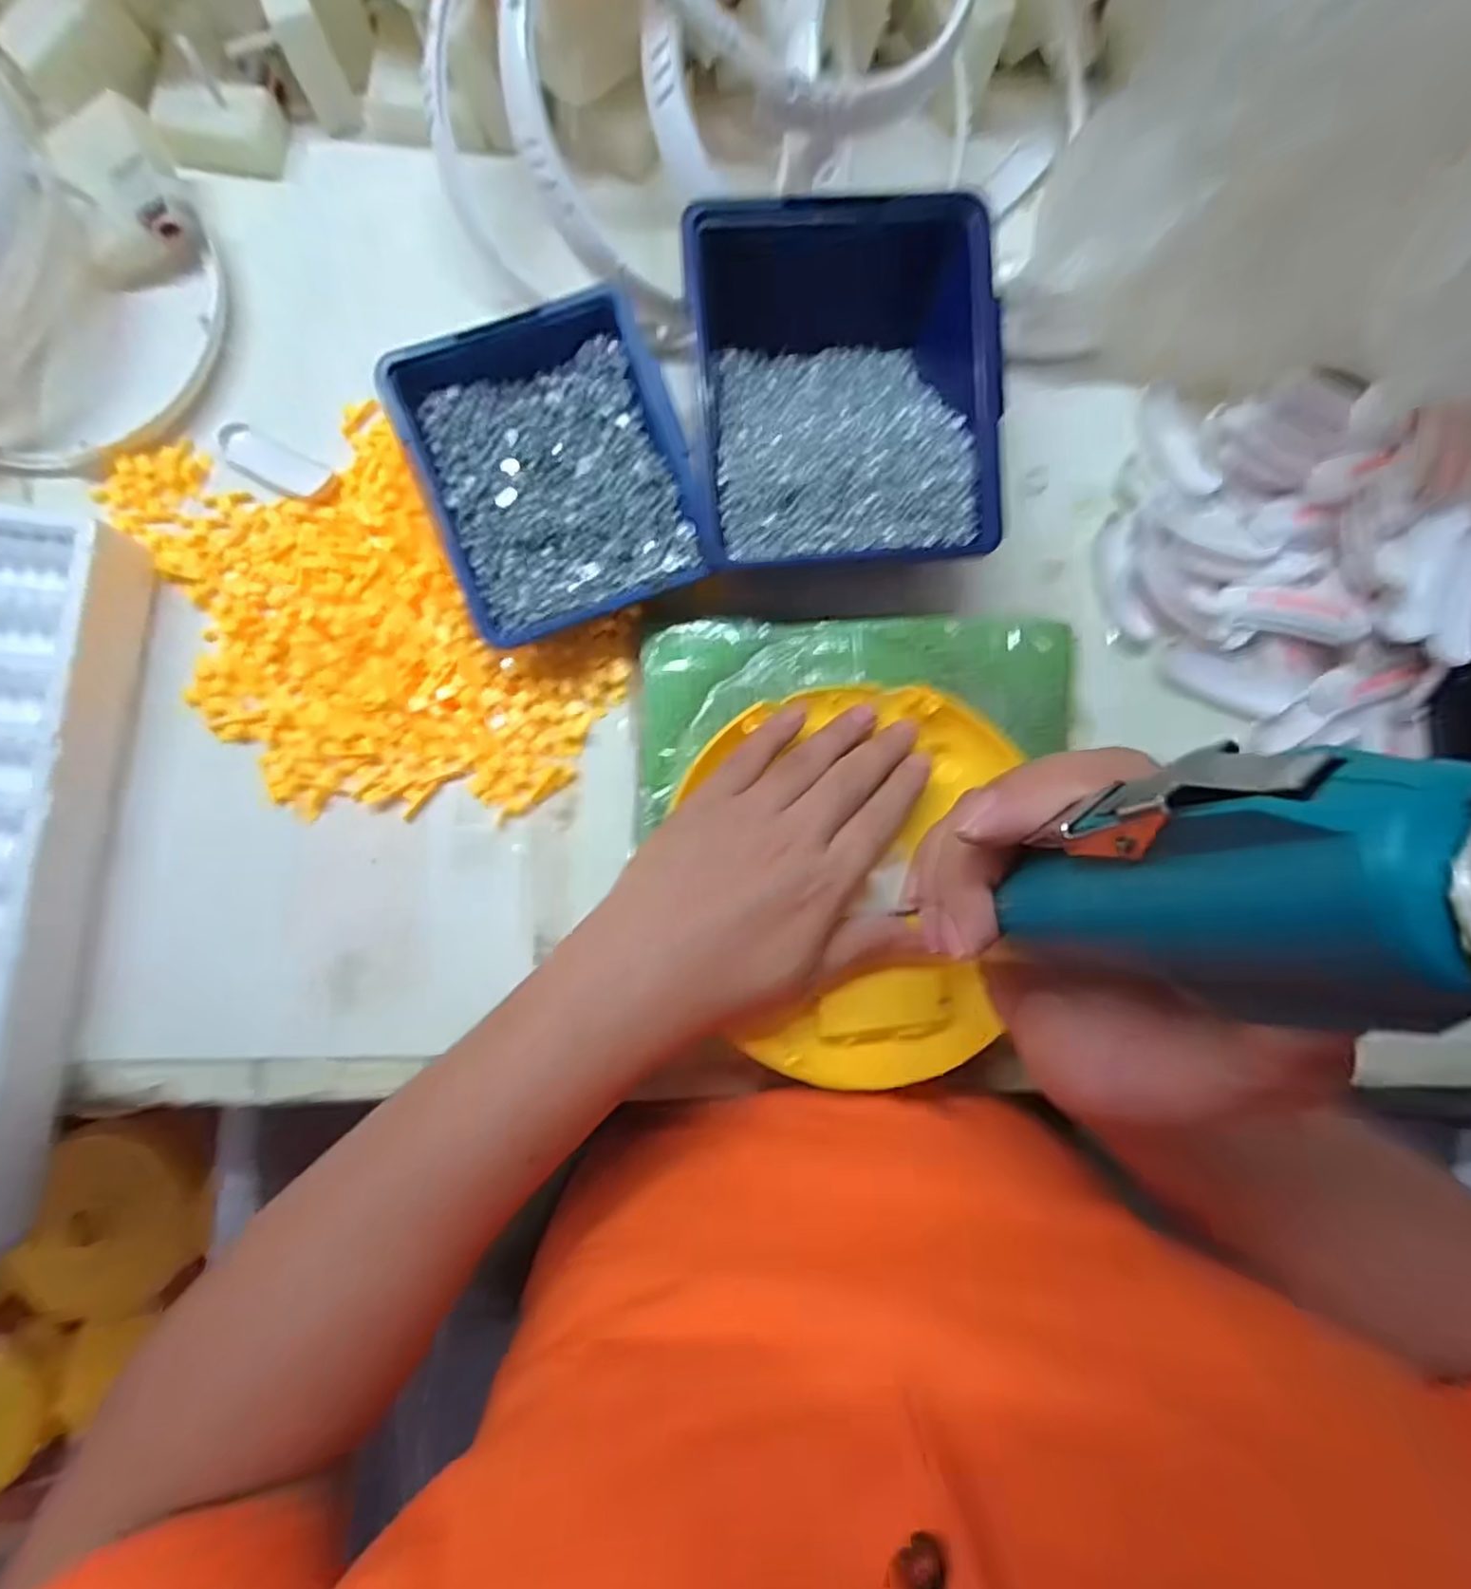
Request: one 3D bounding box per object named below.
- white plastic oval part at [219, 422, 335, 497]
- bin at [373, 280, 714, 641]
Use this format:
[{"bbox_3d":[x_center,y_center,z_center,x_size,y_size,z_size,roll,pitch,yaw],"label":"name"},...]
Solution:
[{"bbox_3d":[-0.239,-0.173,0.358,0.061,0.007,0.024,26,86,-1],"label":"white plastic oval part"},{"bbox_3d":[-0.085,-0.154,0.336,0.120,0.047,0.137,-21,88,-3],"label":"bin"}]

